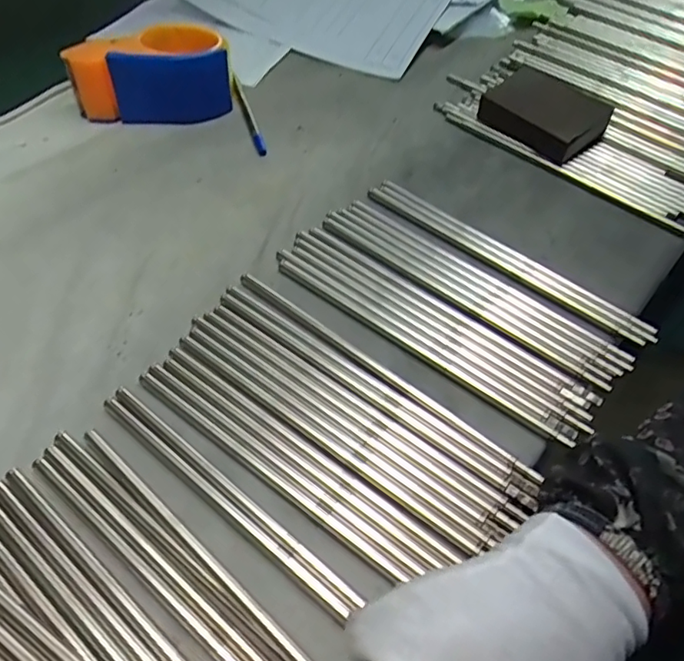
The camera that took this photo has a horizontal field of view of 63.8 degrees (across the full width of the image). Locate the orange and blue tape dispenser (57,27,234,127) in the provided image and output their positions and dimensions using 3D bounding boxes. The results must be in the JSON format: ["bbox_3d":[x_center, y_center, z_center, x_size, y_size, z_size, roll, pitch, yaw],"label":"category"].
[{"bbox_3d":[-0.172,-0.239,0.506,0.137,0.059,0.077,-7,52,-7],"label":"orange and blue tape dispenser"}]

